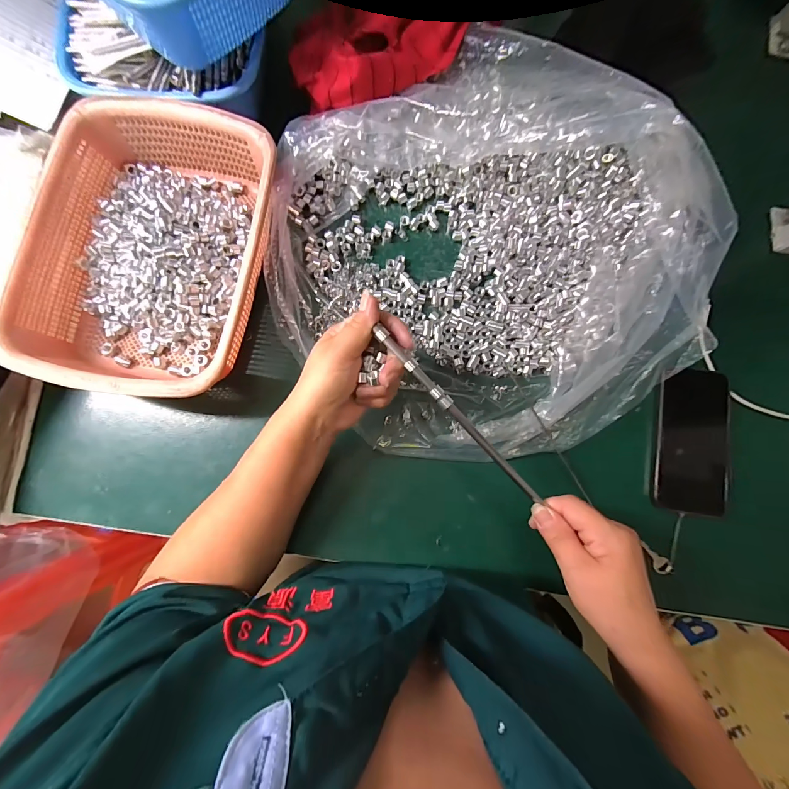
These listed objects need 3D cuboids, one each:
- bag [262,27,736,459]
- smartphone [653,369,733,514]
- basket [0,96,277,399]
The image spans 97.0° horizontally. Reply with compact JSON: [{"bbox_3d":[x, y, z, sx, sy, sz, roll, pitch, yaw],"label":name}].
[{"bbox_3d":[0.094,-0.162,0.378,0.461,0.083,0.455,-13,83,-4],"label":"bag"},{"bbox_3d":[0.333,0.050,0.390,0.077,0.017,0.159,8,83,-4],"label":"smartphone"},{"bbox_3d":[-0.242,-0.144,0.366,0.214,0.076,0.294,9,82,-1],"label":"basket"}]

